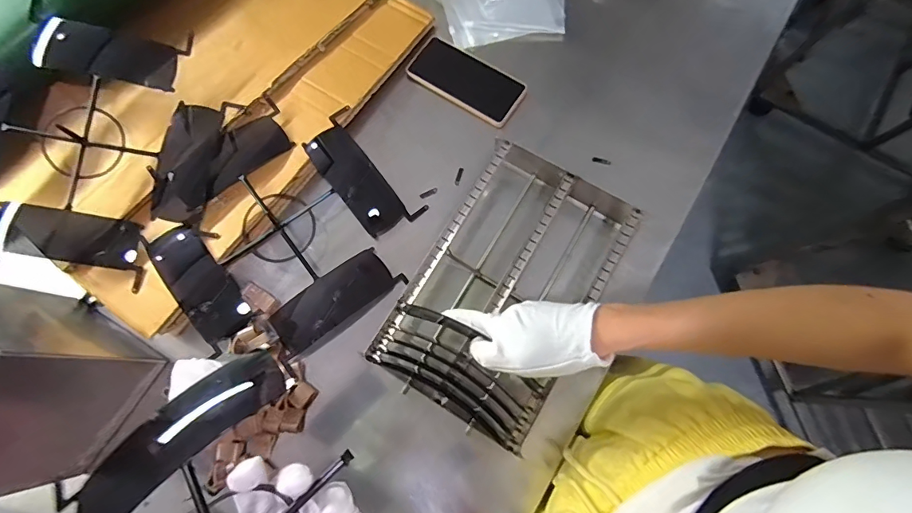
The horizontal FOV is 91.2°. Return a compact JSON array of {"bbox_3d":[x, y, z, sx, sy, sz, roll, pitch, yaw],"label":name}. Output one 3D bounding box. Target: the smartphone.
[{"bbox_3d":[0.014,-0.250,0.628,0.163,0.012,0.079,33,78,9],"label":"smartphone"}]

